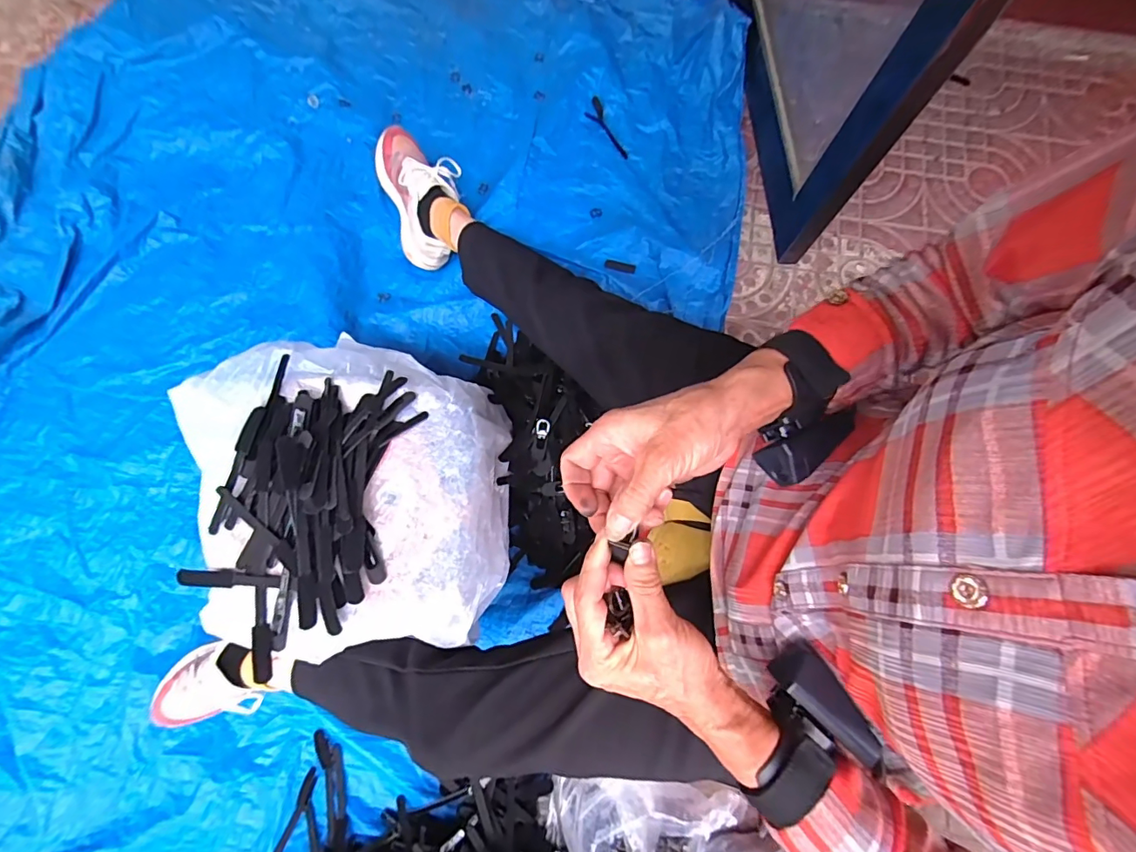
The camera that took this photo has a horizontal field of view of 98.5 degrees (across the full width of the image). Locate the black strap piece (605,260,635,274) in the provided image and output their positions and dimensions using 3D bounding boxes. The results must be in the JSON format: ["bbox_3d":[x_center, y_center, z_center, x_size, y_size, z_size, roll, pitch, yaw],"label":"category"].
[{"bbox_3d":[0.094,-0.289,0.885,0.055,0.006,0.018,11,77,3],"label":"black strap piece"}]

